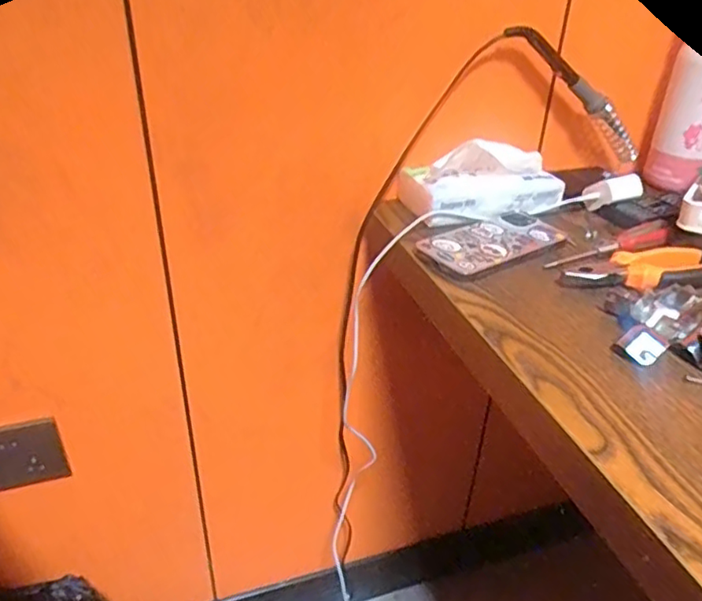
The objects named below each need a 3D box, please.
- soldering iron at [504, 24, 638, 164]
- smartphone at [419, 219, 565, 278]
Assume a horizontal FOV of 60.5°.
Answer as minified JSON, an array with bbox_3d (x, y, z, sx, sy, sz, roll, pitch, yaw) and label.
[{"bbox_3d":[0.245,-0.222,0.644,0.228,0.028,0.033,35,22,-25],"label":"soldering iron"},{"bbox_3d":[0.133,-0.053,0.566,0.144,0.014,0.068,-18,37,-29],"label":"smartphone"}]

